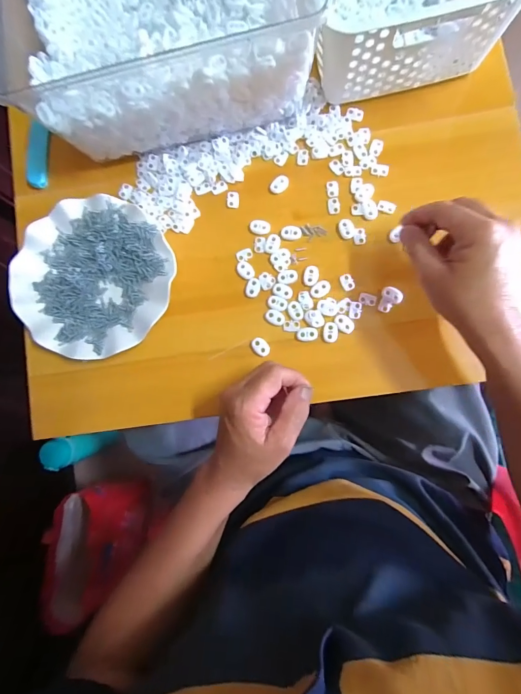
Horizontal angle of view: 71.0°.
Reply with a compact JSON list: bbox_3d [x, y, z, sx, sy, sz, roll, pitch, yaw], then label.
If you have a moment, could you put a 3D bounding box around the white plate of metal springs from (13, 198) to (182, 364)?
[{"bbox_3d":[-0.190,-0.079,0.421,0.179,0.021,0.176,0,85,5],"label":"white plate of metal springs"}]

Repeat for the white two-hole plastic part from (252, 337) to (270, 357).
[{"bbox_3d":[0.000,0.000,0.410,0.016,0.004,0.023,-40,83,1],"label":"white two-hole plastic part"}]

